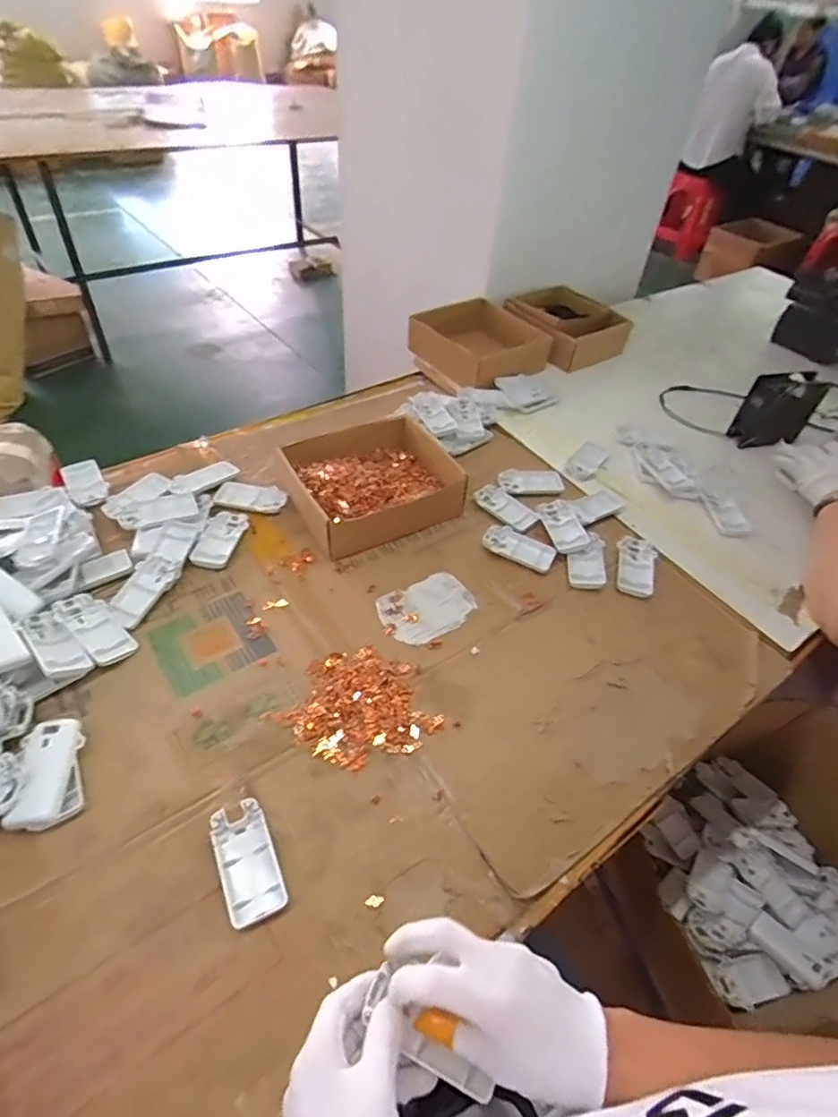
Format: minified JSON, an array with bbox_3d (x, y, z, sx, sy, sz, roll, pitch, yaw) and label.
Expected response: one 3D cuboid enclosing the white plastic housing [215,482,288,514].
[{"bbox_3d":[-0.237,-0.086,0.802,0.097,0.008,0.054,4,49,-2],"label":"white plastic housing"}]

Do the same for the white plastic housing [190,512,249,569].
[{"bbox_3d":[-0.262,-0.026,0.744,0.051,0.010,0.100,12,49,5],"label":"white plastic housing"}]

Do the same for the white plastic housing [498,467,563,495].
[{"bbox_3d":[0.170,-0.119,0.868,0.093,0.014,0.051,1,49,-5],"label":"white plastic housing"}]

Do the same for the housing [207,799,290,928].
[{"bbox_3d":[-0.149,0.264,0.496,0.047,0.013,0.095,-19,54,-20],"label":"housing"}]

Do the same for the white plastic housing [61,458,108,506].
[{"bbox_3d":[-0.473,-0.104,0.805,0.048,0.015,0.098,-25,56,-24],"label":"white plastic housing"}]

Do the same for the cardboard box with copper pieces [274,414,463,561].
[{"bbox_3d":[-0.068,-0.115,0.811,0.216,0.059,0.213,-18,53,-20],"label":"cardboard box with copper pieces"}]

